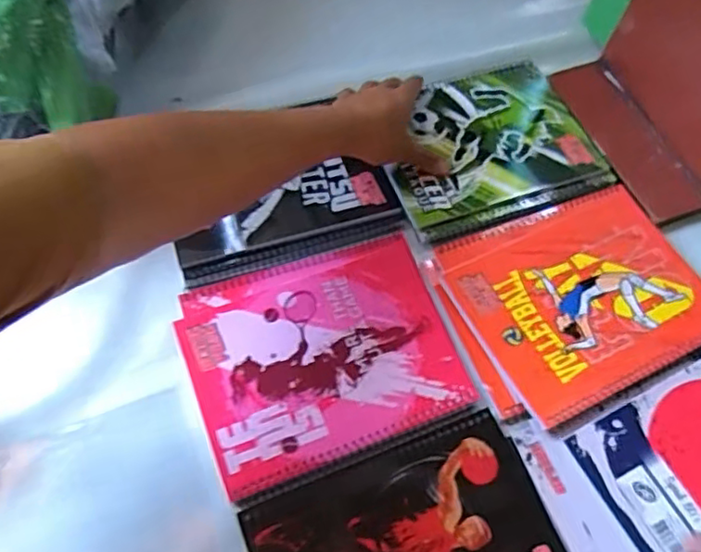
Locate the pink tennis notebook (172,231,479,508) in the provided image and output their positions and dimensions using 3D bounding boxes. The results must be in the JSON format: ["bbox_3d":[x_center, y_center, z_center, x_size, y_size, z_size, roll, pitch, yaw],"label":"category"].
[{"bbox_3d":[-0.022,0.057,0.481,0.197,0.005,0.167,-19,63,-14],"label":"pink tennis notebook"}]

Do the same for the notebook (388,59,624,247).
[{"bbox_3d":[0.125,-0.123,0.586,0.196,0.012,0.162,-19,63,-14],"label":"notebook"}]

